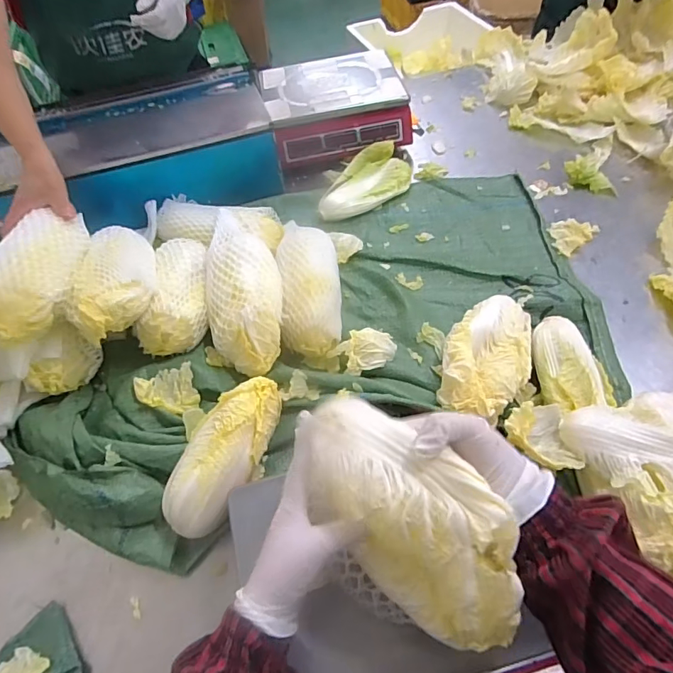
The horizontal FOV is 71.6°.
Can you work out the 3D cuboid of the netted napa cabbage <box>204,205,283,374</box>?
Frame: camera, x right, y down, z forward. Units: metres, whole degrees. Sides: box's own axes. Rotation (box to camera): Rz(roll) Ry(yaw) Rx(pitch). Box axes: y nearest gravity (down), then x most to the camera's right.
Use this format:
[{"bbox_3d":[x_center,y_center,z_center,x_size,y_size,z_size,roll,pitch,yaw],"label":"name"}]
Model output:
[{"bbox_3d":[-0.142,-0.074,0.708,0.117,0.079,0.278,-8,54,-1],"label":"netted napa cabbage"}]

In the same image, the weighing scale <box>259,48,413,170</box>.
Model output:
[{"bbox_3d":[-0.004,-0.495,1.034,0.284,0.120,0.284,-13,54,-4],"label":"weighing scale"}]

